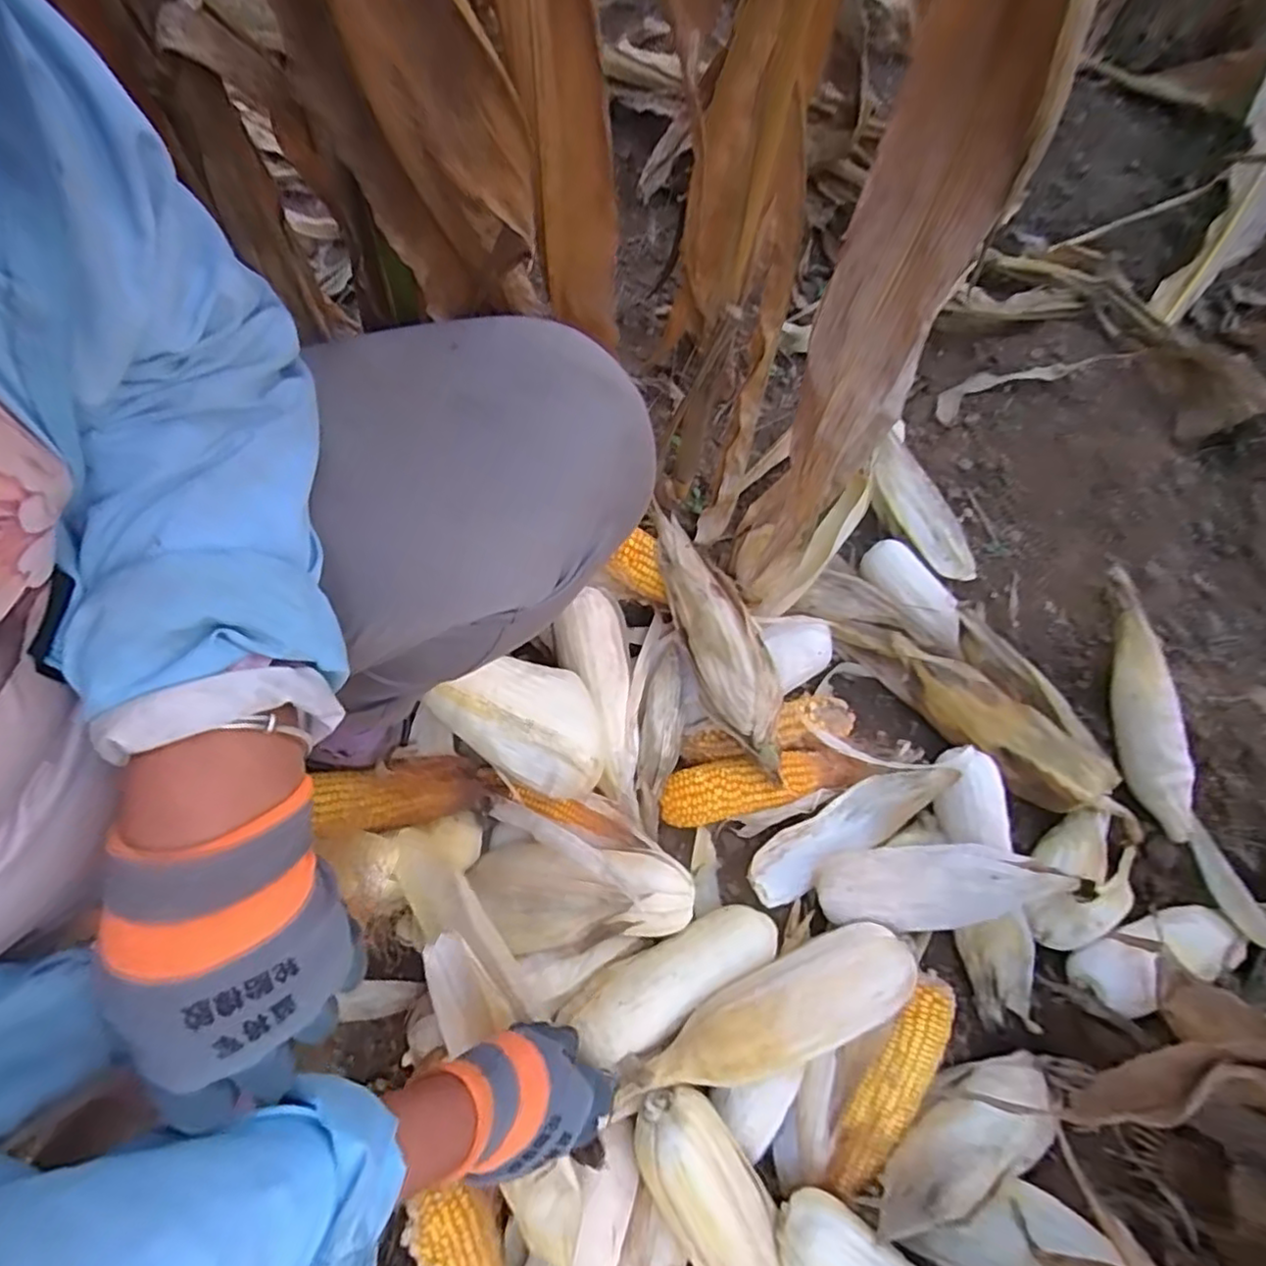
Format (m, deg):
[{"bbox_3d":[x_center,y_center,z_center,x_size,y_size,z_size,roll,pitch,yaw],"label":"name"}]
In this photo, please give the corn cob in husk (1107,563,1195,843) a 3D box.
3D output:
[{"bbox_3d":[0.487,0.066,0.637,0.049,0.054,0.258,-5,83,-4],"label":"corn cob in husk"}]

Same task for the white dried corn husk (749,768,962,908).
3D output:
[{"bbox_3d":[0.191,0.173,0.589,0.197,0.049,0.053,-27,72,-14],"label":"white dried corn husk"}]

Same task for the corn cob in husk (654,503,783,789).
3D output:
[{"bbox_3d":[0.084,0.010,0.622,0.067,0.055,0.253,-18,70,-11],"label":"corn cob in husk"}]

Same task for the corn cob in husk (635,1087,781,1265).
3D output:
[{"bbox_3d":[0.065,0.413,0.461,0.068,0.044,0.179,-31,73,-15],"label":"corn cob in husk"}]

